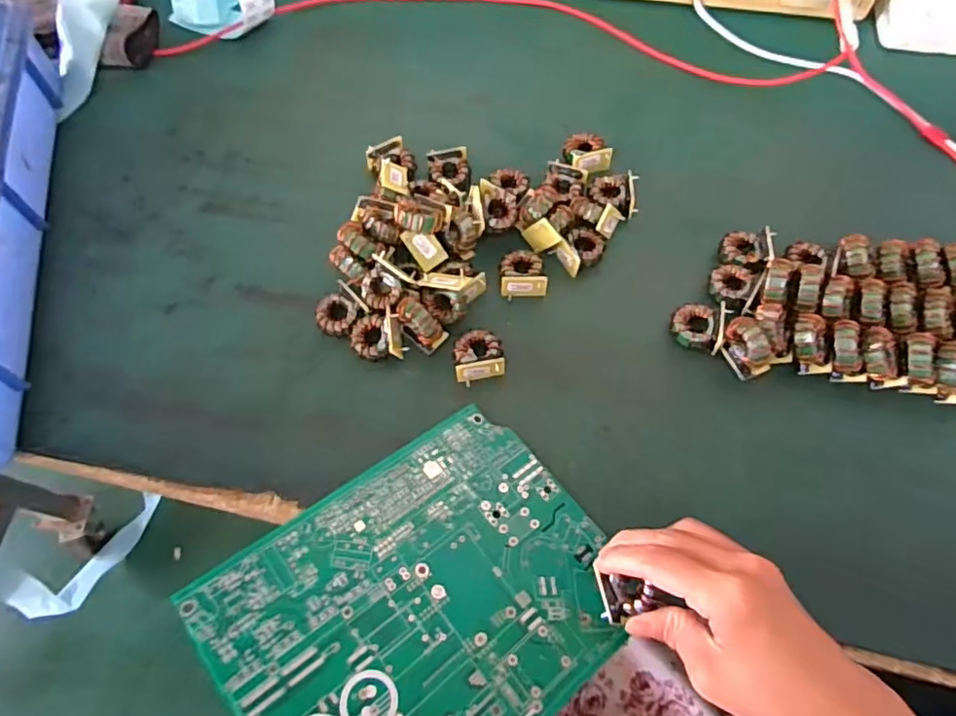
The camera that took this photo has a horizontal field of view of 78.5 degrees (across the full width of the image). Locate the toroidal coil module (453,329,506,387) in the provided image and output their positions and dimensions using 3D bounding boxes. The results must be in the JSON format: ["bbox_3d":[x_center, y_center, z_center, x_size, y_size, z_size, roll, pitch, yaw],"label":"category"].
[{"bbox_3d":[0.000,-0.001,0.436,0.037,0.017,0.037,-10,65,-4],"label":"toroidal coil module"}]

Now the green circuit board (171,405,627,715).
[{"bbox_3d":[-0.027,0.140,0.343,0.221,0.004,0.171,-31,67,-28],"label":"green circuit board"}]

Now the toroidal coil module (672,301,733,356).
[{"bbox_3d":[0.167,-0.026,0.438,0.038,0.015,0.039,19,66,10],"label":"toroidal coil module"}]

